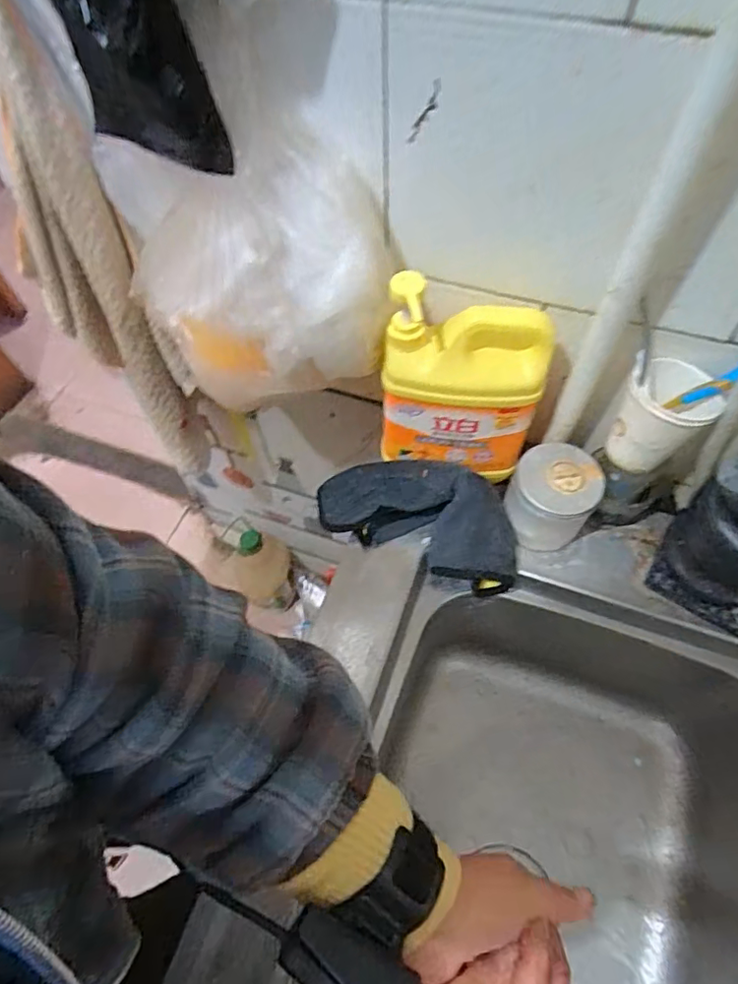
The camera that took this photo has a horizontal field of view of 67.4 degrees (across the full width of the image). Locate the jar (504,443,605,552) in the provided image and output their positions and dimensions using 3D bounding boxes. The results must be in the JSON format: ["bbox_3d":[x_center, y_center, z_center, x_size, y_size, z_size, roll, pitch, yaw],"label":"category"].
[{"bbox_3d":[0.186,0.012,0.573,0.080,0.090,0.086,-1,59,2],"label":"jar"}]

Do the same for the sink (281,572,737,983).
[{"bbox_3d":[0.180,0.416,0.514,0.402,0.211,0.573,17,61,12],"label":"sink"}]

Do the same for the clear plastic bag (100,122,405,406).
[{"bbox_3d":[-0.119,-0.192,0.496,0.284,0.210,0.107,11,60,9],"label":"clear plastic bag"}]

